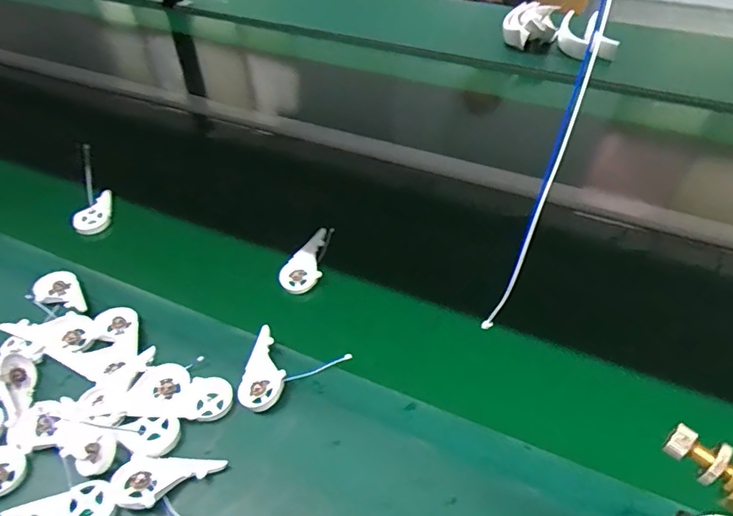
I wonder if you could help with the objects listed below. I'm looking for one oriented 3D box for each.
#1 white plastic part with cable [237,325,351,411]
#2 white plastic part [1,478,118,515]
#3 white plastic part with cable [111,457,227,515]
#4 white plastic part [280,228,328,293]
[{"bbox_3d":[-0.084,0.127,0.521,0.103,0.023,0.088,17,48,16],"label":"white plastic part with cable"},{"bbox_3d":[-0.270,0.228,0.433,0.093,0.014,0.049,-17,47,-16],"label":"white plastic part"},{"bbox_3d":[-0.169,0.209,0.443,0.118,0.014,0.060,11,46,11],"label":"white plastic part with cable"},{"bbox_3d":[-0.077,0.005,0.649,0.046,0.018,0.092,18,70,18],"label":"white plastic part"}]

